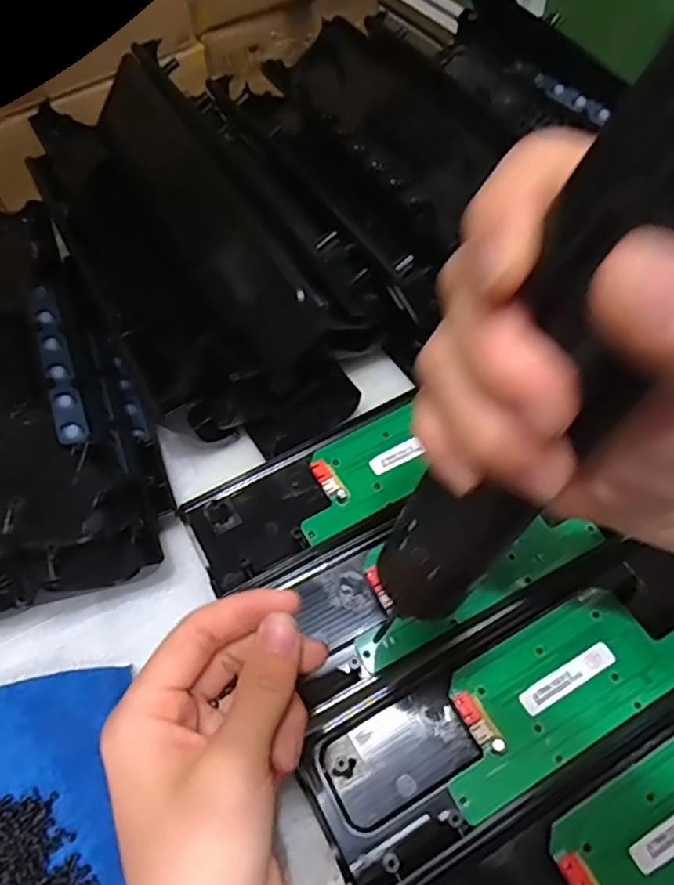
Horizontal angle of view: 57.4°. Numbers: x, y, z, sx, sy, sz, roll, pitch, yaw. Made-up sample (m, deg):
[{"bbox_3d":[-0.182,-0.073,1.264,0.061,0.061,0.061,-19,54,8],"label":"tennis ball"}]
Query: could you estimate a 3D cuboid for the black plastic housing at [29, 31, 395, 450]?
[{"bbox_3d":[-0.104,-0.120,0.387,0.110,0.098,0.287,-29,62,-14],"label":"black plastic housing"}]

